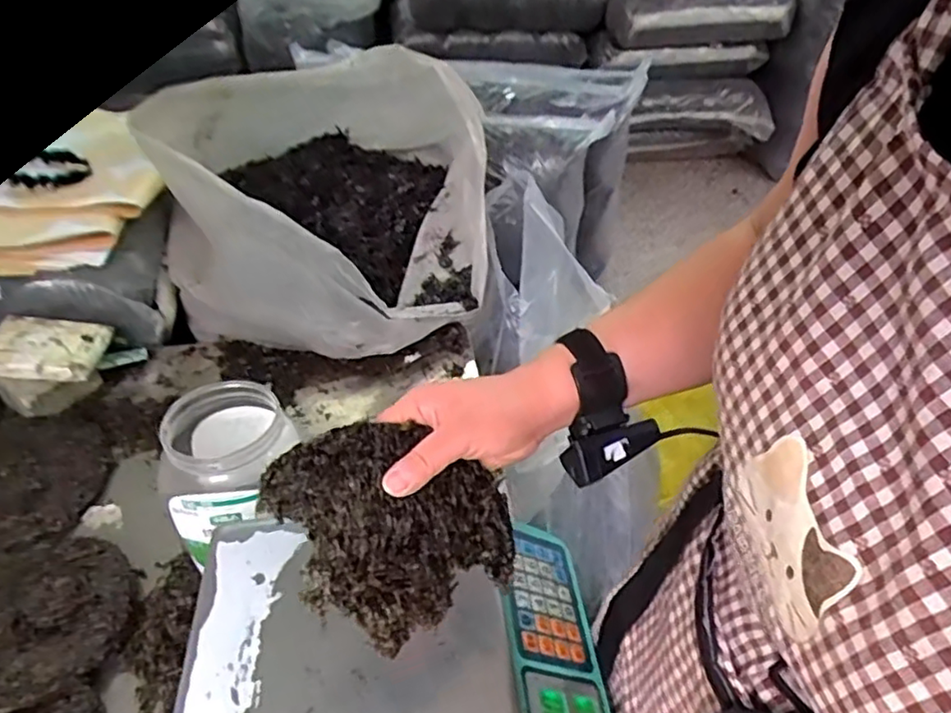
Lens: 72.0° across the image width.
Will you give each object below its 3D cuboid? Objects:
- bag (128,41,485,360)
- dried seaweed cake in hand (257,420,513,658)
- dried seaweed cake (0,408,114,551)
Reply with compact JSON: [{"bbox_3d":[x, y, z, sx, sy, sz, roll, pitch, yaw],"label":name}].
[{"bbox_3d":[-0.268,-0.306,1.172,0.549,0.304,0.677,-9,42,-6],"label":"bag"},{"bbox_3d":[-0.048,0.105,0.424,0.150,0.010,0.132,-17,86,-36],"label":"dried seaweed cake in hand"},{"bbox_3d":[-0.559,0.149,0.804,0.196,0.016,0.204,-25,53,-35],"label":"dried seaweed cake"}]

